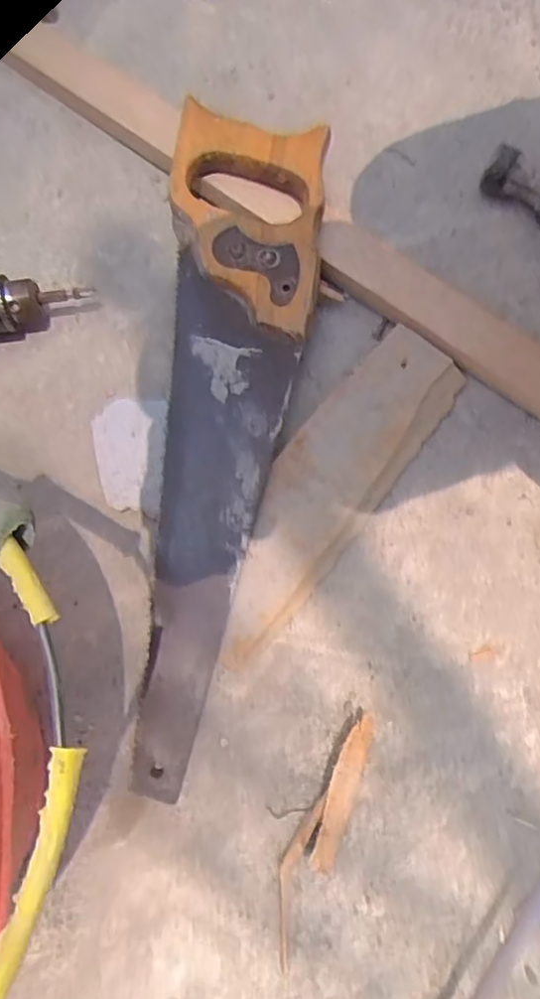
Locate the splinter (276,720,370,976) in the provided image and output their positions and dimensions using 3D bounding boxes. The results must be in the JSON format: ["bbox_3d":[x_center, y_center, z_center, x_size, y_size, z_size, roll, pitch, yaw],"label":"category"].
[{"bbox_3d":[0.025,0.166,0.303,0.021,0.016,0.118,27,76,8],"label":"splinter"}]

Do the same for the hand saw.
[{"bbox_3d":[-0.024,-0.048,0.353,0.094,0.038,0.401,3,74,2],"label":"hand saw"}]

